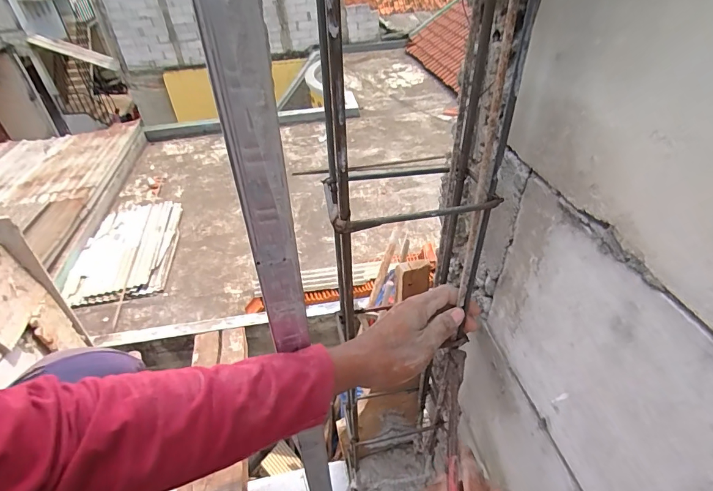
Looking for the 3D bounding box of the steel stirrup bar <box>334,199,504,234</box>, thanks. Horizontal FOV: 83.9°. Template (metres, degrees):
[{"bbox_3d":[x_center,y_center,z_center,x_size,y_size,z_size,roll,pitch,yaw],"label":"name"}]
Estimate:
[{"bbox_3d":[0.054,-0.026,0.339,0.147,0.012,0.009,-10,41,-7],"label":"steel stirrup bar"}]

